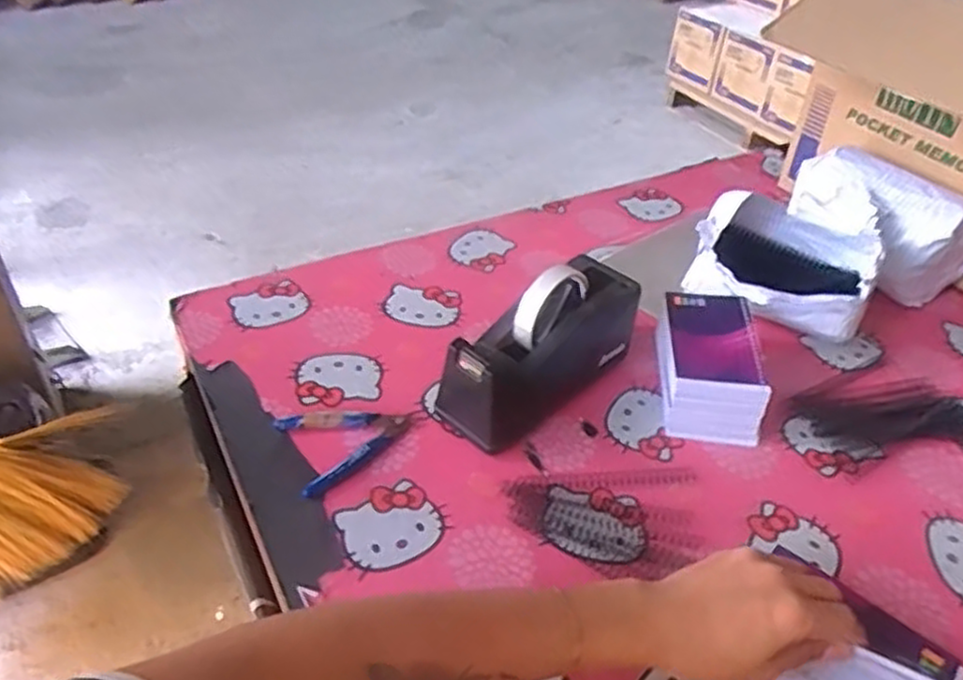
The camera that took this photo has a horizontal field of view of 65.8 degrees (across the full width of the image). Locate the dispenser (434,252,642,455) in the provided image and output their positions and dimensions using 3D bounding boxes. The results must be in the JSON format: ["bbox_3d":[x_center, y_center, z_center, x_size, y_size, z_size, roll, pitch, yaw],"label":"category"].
[{"bbox_3d":[0.059,0.002,0.679,0.205,0.116,0.079,-29,50,-32],"label":"dispenser"}]

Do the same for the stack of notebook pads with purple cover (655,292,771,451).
[{"bbox_3d":[0.215,0.019,0.710,0.093,0.063,0.152,9,40,6],"label":"stack of notebook pads with purple cover"}]

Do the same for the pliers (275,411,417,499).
[{"bbox_3d":[-0.125,0.081,0.654,0.082,0.014,0.120,33,49,31],"label":"pliers"}]

